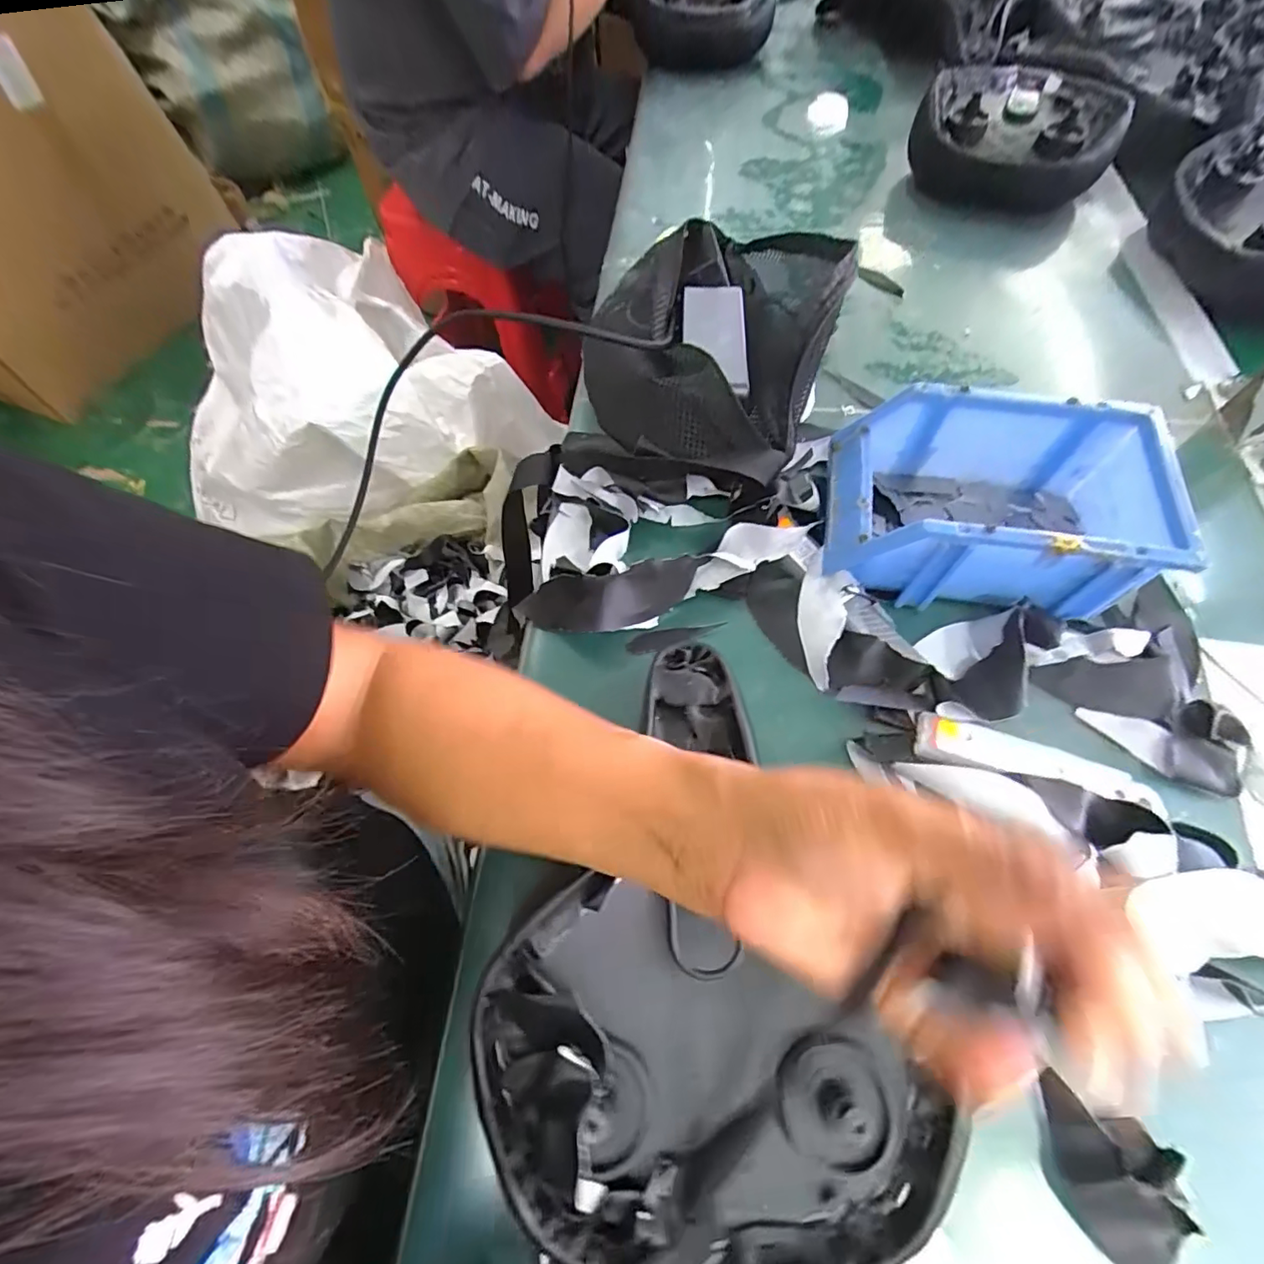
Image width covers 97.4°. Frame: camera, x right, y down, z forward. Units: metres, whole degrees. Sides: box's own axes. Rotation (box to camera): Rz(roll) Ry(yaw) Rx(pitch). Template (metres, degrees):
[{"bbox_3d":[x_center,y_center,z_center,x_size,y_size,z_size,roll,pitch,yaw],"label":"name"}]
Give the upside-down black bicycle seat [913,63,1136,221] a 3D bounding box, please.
[{"bbox_3d":[0.410,-0.541,0.599,0.189,0.074,0.217,25,64,13],"label":"upside-down black bicycle seat"}]

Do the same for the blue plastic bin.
[{"bbox_3d":[0.216,-0.078,0.348,0.173,0.077,0.120,13,63,9],"label":"blue plastic bin"}]

